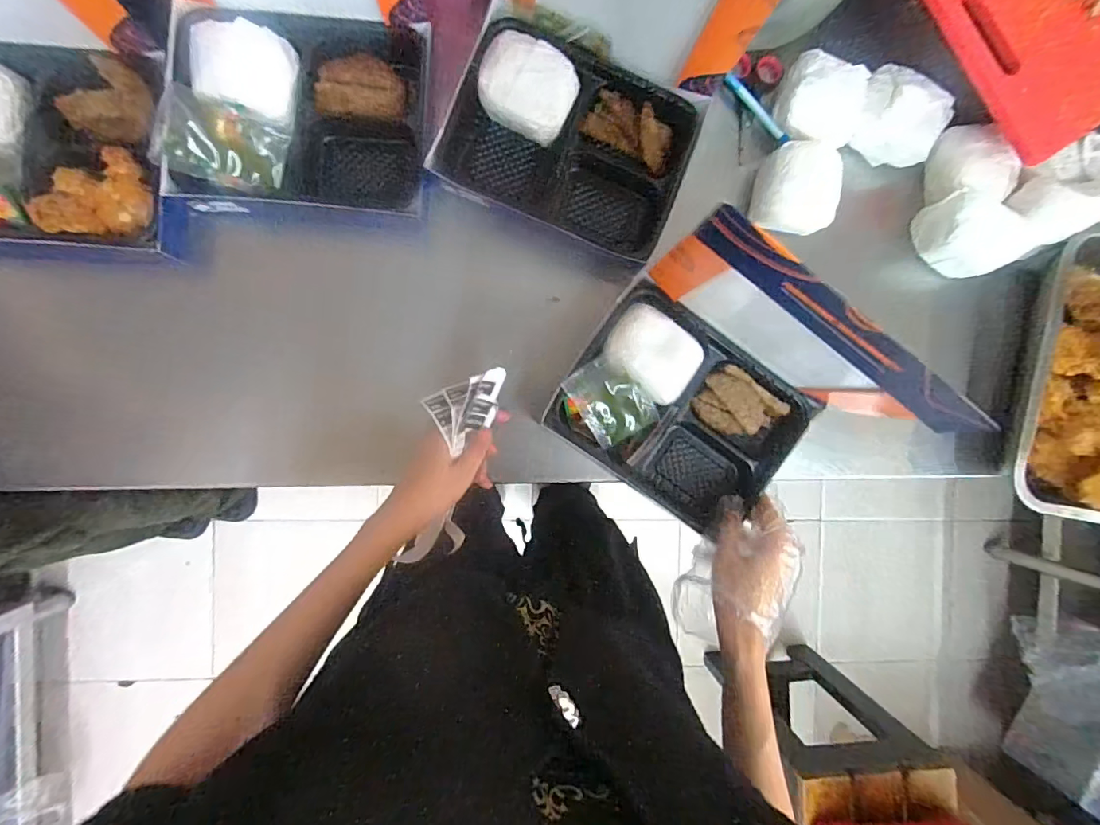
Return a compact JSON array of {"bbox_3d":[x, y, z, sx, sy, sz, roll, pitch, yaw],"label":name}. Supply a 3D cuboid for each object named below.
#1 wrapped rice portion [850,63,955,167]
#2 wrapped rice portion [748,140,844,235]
[{"bbox_3d":[0.341,-0.292,0.478,0.083,0.048,0.077,7,91,-5],"label":"wrapped rice portion"},{"bbox_3d":[0.243,-0.218,0.474,0.085,0.042,0.084,8,91,-5],"label":"wrapped rice portion"}]

